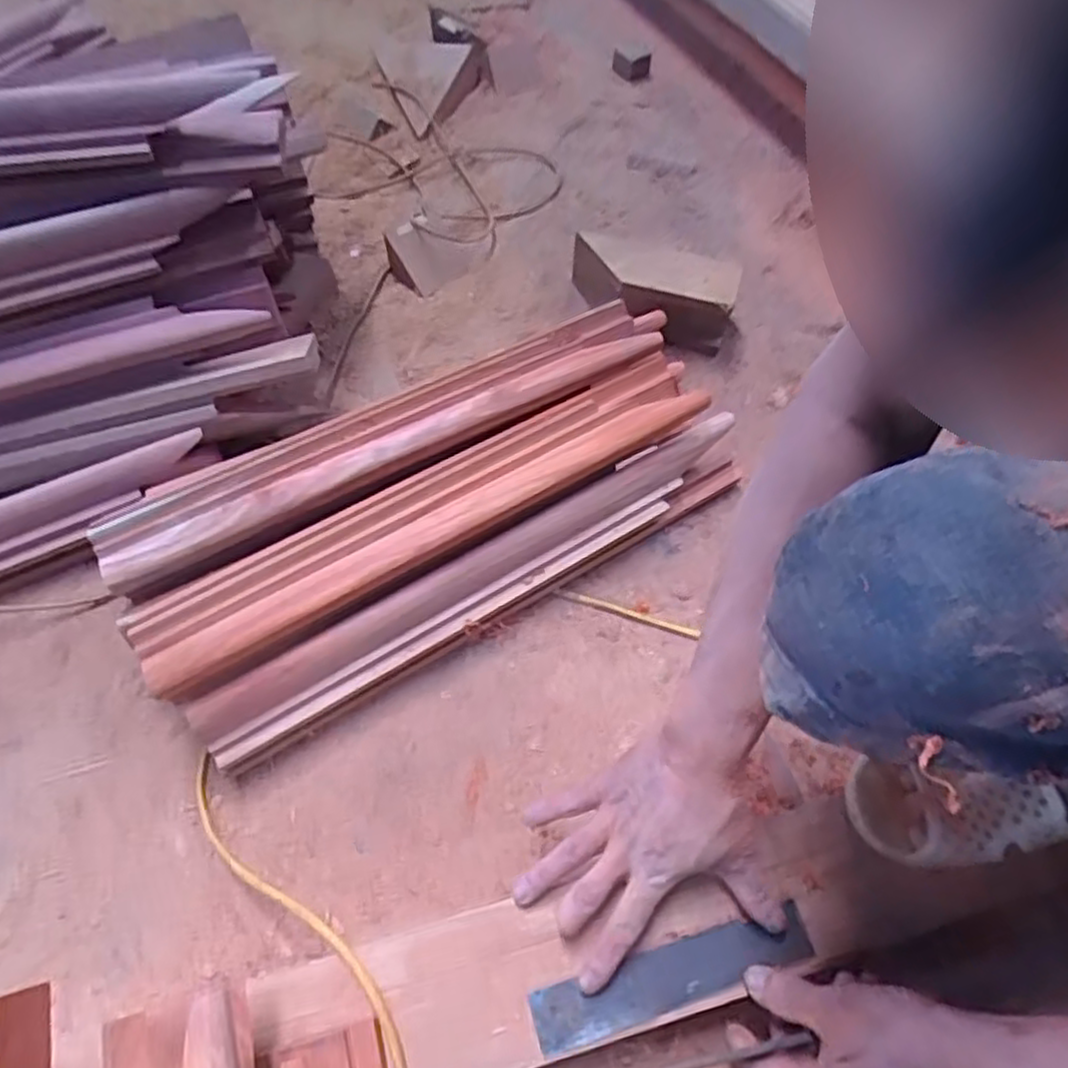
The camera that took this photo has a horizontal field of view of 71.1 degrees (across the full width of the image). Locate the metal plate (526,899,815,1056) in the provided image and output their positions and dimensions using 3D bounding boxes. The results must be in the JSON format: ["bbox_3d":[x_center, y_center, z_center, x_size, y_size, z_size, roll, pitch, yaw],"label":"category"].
[{"bbox_3d":[0.095,0.295,0.502,0.193,0.006,0.037,-14,65,-10],"label":"metal plate"}]

